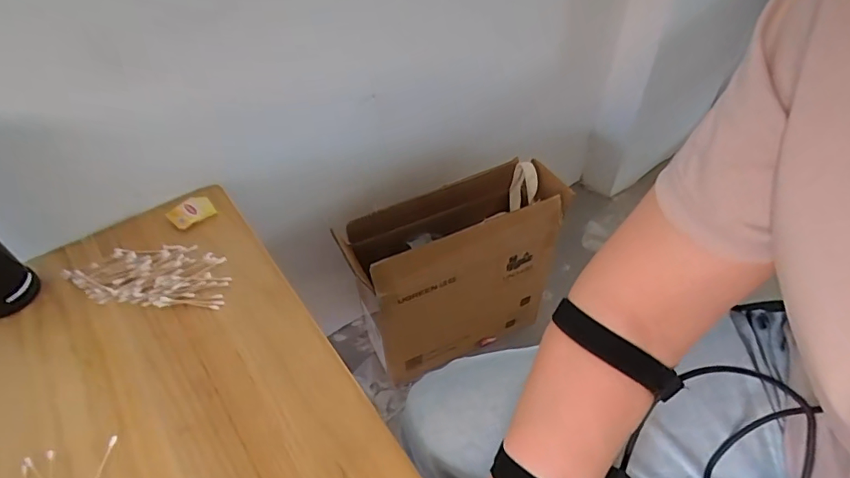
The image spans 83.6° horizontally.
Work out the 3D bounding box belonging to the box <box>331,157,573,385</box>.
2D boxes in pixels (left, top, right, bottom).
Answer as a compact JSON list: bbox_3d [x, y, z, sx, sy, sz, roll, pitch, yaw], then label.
[{"bbox_3d":[0.072,0.068,0.969,0.404,0.356,0.168,-26,51,-20],"label":"box"}]

